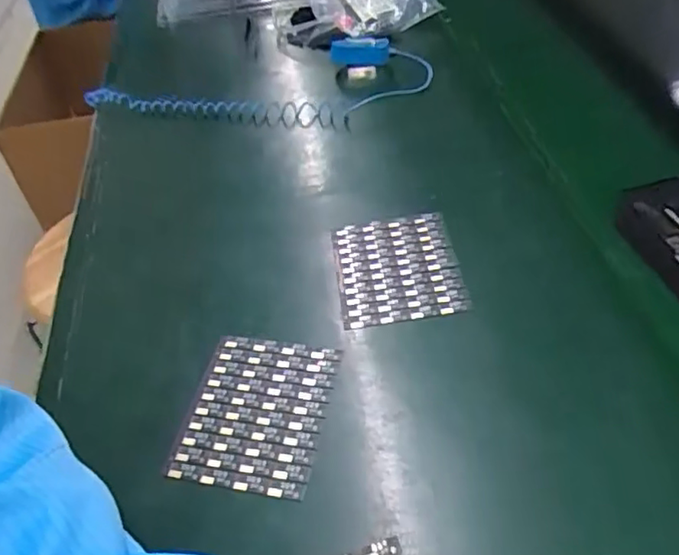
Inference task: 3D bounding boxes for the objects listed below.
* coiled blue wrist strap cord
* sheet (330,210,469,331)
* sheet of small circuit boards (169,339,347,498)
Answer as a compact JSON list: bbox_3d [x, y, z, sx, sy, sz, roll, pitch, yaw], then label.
[{"bbox_3d":[-0.080,-0.214,0.630,0.335,0.031,0.146,11,49,17],"label":"coiled blue wrist strap cord"},{"bbox_3d":[0.040,-0.008,0.432,0.084,0.006,0.098,-8,46,-1],"label":"sheet"},{"bbox_3d":[-0.049,0.078,0.360,0.081,0.004,0.096,6,47,12],"label":"sheet of small circuit boards"}]

